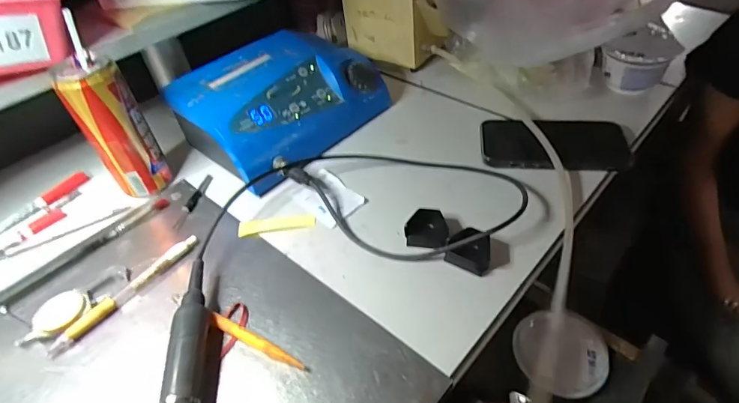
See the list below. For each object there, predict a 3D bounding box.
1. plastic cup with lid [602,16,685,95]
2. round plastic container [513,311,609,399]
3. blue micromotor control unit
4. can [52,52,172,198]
[{"bbox_3d":[0.322,-0.169,0.524,0.074,0.063,0.065,-17,45,-12],"label":"plastic cup with lid"},{"bbox_3d":[0.185,0.139,0.410,0.091,0.023,0.076,-22,45,-15],"label":"round plastic container"},{"bbox_3d":[-0.106,-0.121,0.516,0.165,0.080,0.226,28,53,30],"label":"blue micromotor control unit"},{"bbox_3d":[-0.251,-0.070,0.435,0.058,0.136,0.046,-29,49,-23],"label":"can"}]

